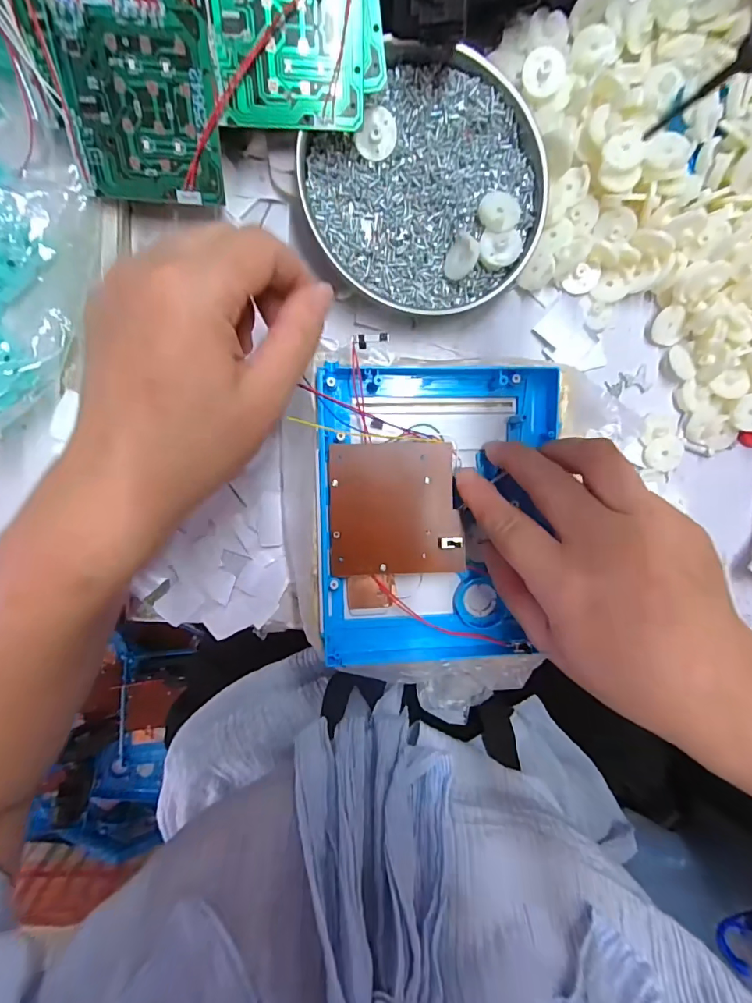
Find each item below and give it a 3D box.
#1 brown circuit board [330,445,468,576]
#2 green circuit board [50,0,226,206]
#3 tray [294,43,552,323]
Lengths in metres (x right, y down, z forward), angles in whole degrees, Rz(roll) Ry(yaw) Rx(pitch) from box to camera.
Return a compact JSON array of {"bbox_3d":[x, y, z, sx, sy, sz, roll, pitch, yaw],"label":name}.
[{"bbox_3d":[0.011,0.004,0.247,0.071,0.009,0.072,-2,97,-4],"label":"brown circuit board"},{"bbox_3d":[-0.111,-0.187,0.216,0.070,0.004,0.070,4,125,-2],"label":"green circuit board"},{"bbox_3d":[0.029,-0.177,0.253,0.130,0.021,0.130,0,97,-4],"label":"tray"}]

